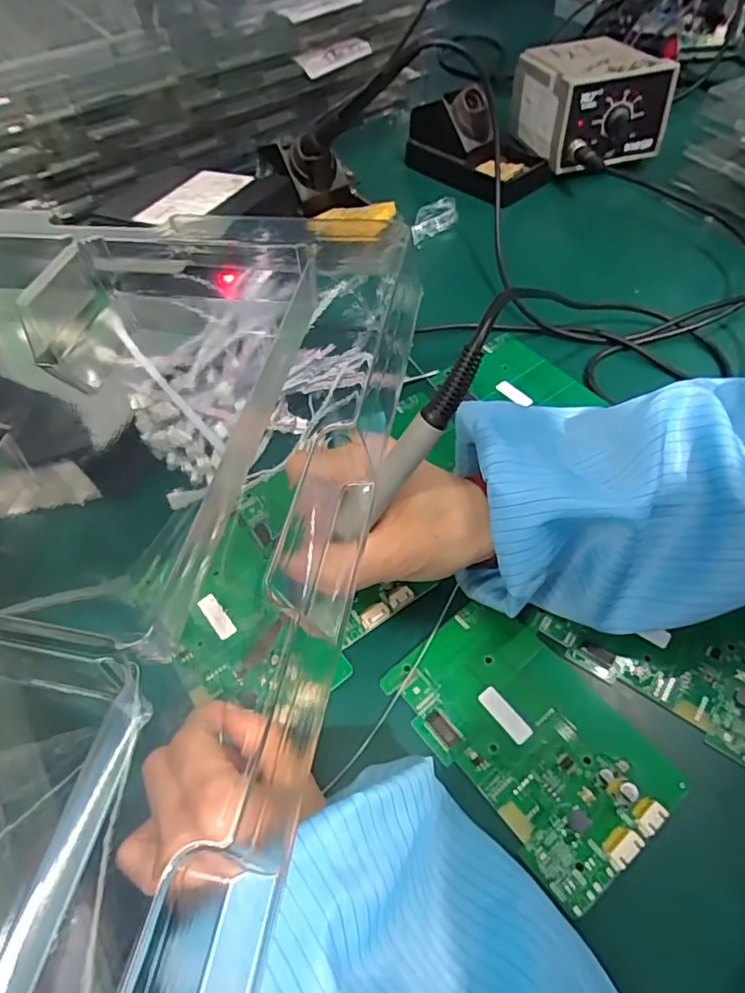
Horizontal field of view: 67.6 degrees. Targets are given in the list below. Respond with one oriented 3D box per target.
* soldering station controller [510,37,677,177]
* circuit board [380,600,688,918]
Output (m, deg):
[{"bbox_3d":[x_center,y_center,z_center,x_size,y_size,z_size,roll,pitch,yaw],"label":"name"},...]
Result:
[{"bbox_3d":[0.228,-0.421,0.593,0.122,0.081,0.145,-16,56,-8],"label":"soldering station controller"},{"bbox_3d":[0.076,0.115,0.279,0.080,0.013,0.129,-33,61,-21],"label":"circuit board"}]

